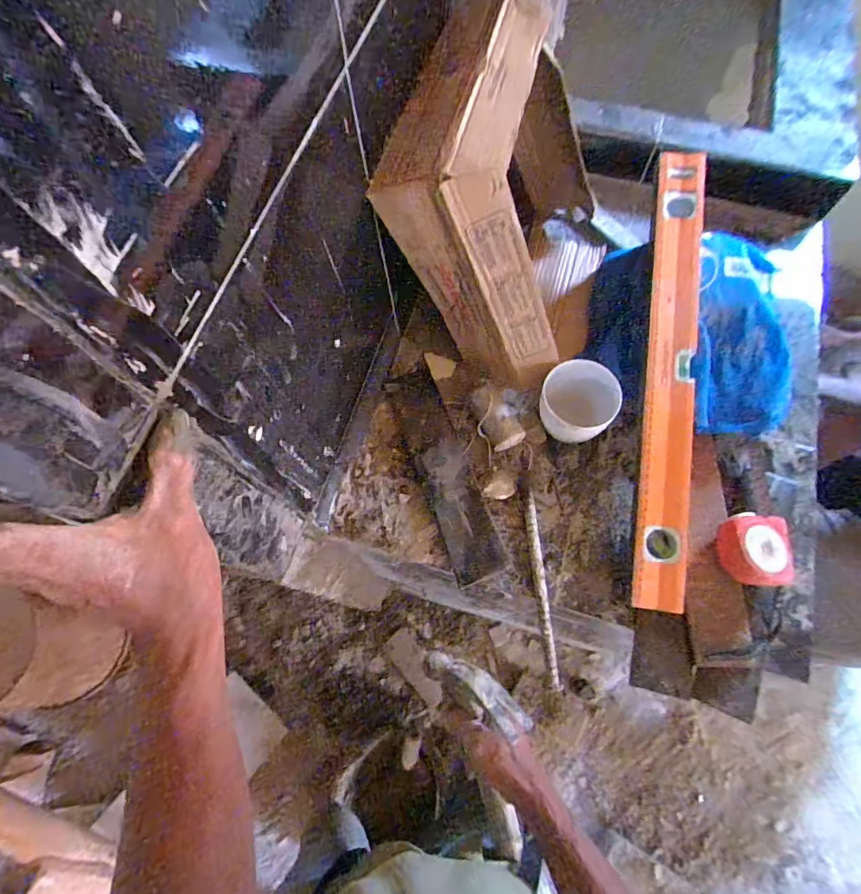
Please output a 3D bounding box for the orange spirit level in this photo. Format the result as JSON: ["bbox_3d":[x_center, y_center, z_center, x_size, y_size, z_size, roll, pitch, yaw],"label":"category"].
[{"bbox_3d":[0.290,-0.098,0.573,0.056,0.021,0.566,7,82,1],"label":"orange spirit level"}]

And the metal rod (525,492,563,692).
[{"bbox_3d":[0.133,0.166,0.576,0.016,0.011,0.224,-4,69,0],"label":"metal rod"}]

